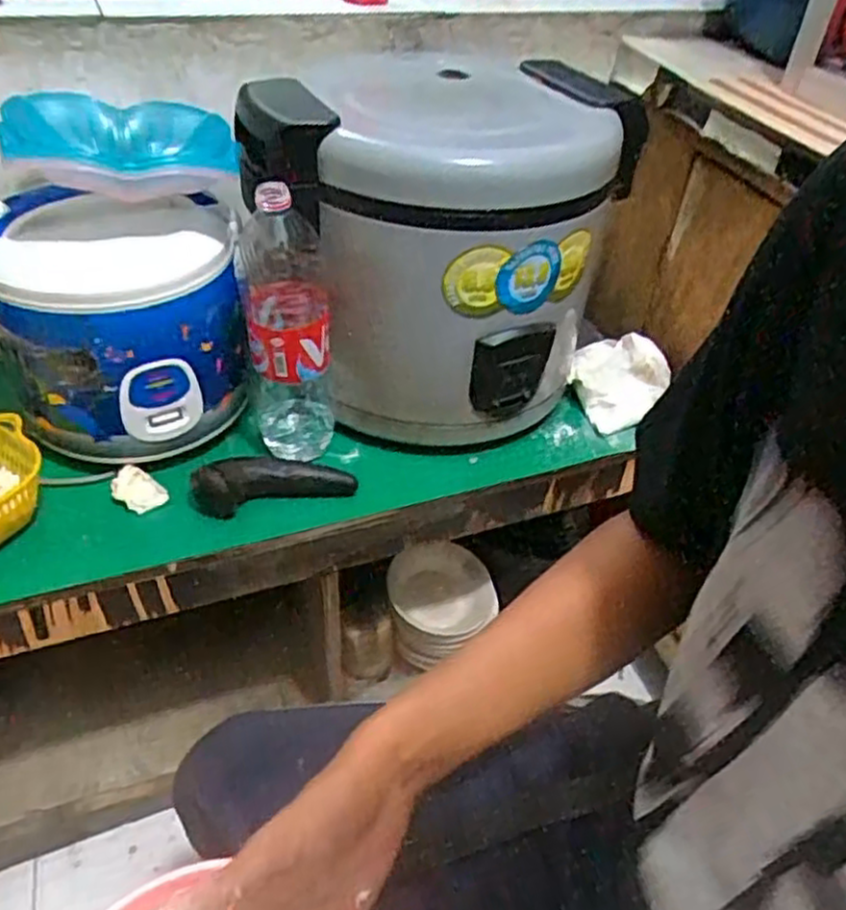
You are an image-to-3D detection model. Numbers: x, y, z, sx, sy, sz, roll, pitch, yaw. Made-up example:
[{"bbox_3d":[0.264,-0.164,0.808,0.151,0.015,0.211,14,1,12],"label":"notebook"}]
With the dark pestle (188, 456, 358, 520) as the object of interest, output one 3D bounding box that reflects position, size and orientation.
[{"bbox_3d":[-0.165,0.026,0.815,0.177,0.047,0.045,-9,42,-15],"label":"dark pestle"}]

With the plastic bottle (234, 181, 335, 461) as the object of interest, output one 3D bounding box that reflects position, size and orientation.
[{"bbox_3d":[-0.141,-0.120,0.779,0.087,0.318,0.080,-6,42,-12],"label":"plastic bottle"}]

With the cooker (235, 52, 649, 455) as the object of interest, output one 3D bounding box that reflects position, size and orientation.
[{"bbox_3d":[0.019,-0.236,0.872,0.413,0.344,0.302,0,41,-5],"label":"cooker"}]

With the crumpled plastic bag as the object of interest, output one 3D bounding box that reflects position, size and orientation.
[{"bbox_3d":[0.250,-0.098,0.966,0.099,0.088,0.110,-26,49,-30],"label":"crumpled plastic bag"}]

